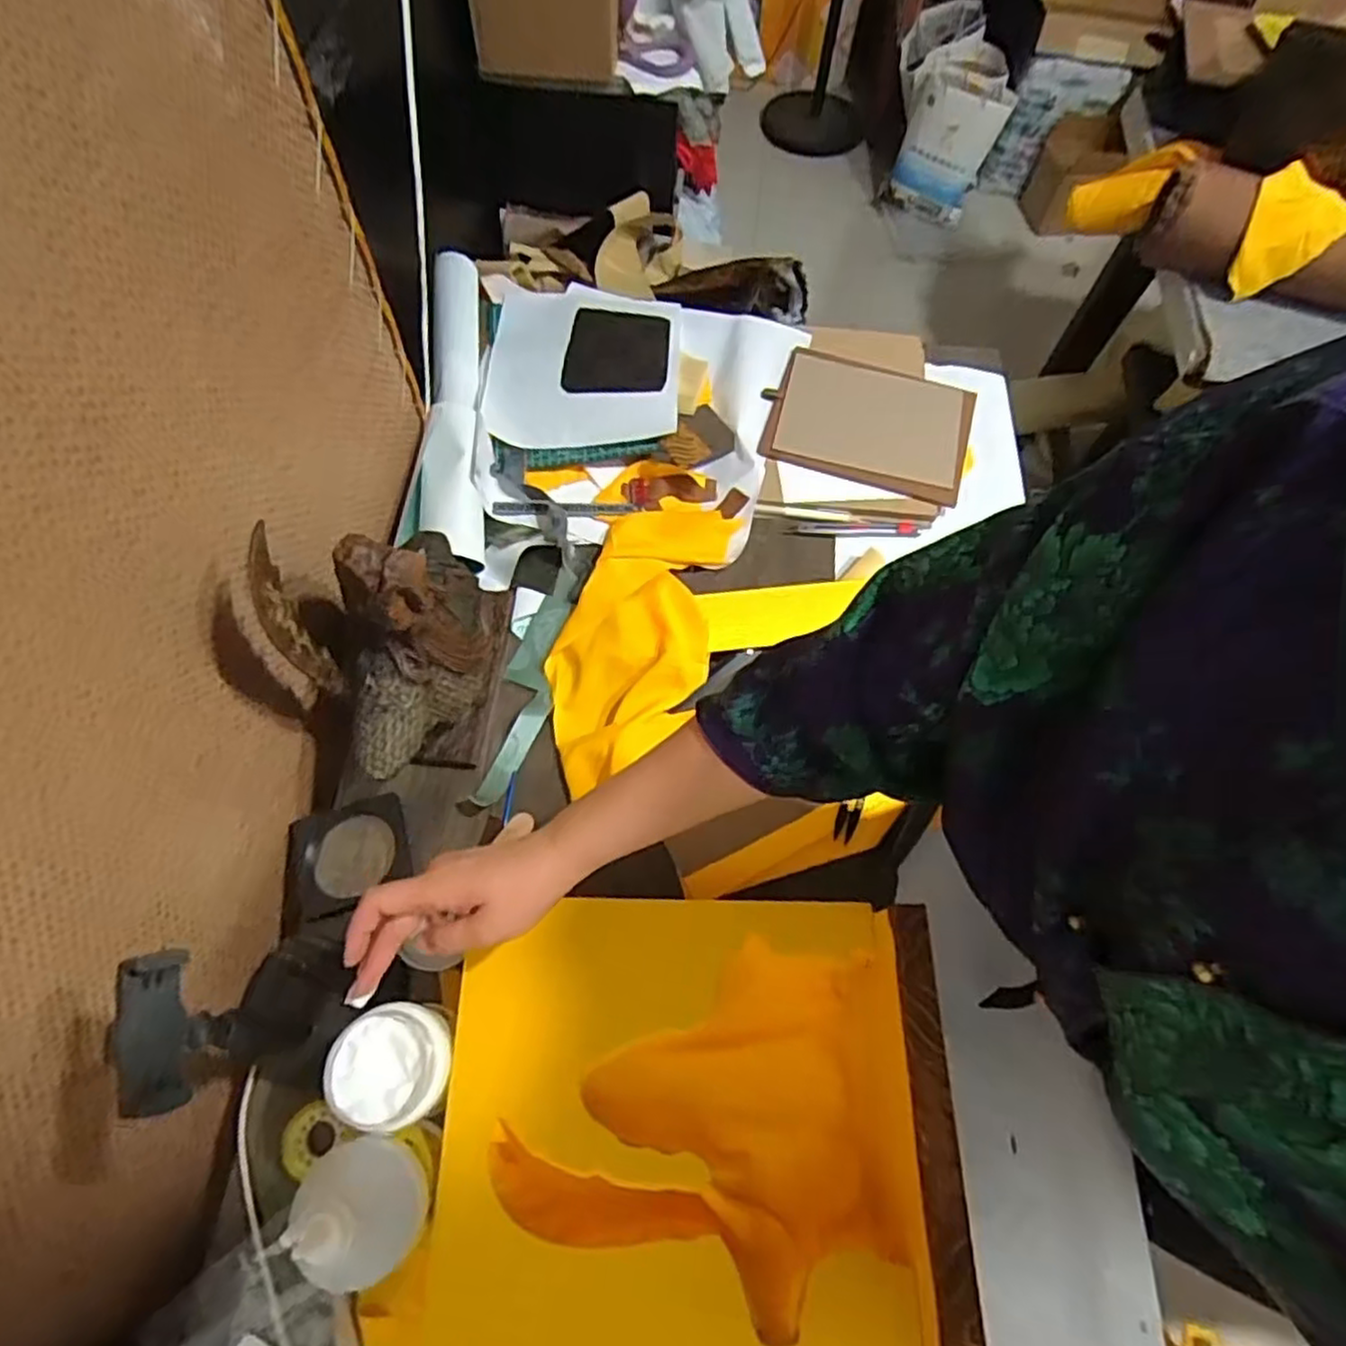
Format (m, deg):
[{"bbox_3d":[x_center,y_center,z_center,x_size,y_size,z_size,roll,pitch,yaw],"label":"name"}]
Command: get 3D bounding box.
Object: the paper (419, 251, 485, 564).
[{"bbox_3d":[-0.258,-0.325,0.842,0.067,0.054,0.459,-6,65,-6],"label":"paper"}]

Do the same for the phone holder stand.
[{"bbox_3d":[-0.291,0.223,0.484,0.065,0.274,0.104,-4,65,-5],"label":"phone holder stand"}]

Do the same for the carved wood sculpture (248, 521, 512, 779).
[{"bbox_3d":[-0.247,-0.041,0.608,0.149,0.237,0.228,8,65,0],"label":"carved wood sculpture"}]

